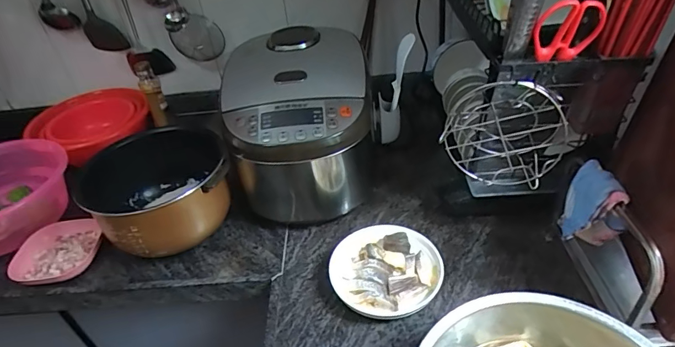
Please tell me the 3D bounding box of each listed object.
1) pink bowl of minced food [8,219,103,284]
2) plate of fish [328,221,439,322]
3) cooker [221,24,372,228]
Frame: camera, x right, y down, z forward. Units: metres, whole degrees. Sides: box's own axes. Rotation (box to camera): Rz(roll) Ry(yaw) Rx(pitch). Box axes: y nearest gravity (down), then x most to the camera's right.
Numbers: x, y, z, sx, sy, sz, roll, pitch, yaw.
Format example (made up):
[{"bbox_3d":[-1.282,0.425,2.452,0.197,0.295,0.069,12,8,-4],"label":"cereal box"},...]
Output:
[{"bbox_3d":[-0.504,0.142,0.778,0.138,0.027,0.138,-5,37,4],"label":"pink bowl of minced food"},{"bbox_3d":[0.075,0.151,0.670,0.164,0.037,0.153,-5,37,4],"label":"plate of fish"},{"bbox_3d":[-0.064,-0.081,0.795,0.243,0.274,0.281,-3,37,6],"label":"cooker"}]

